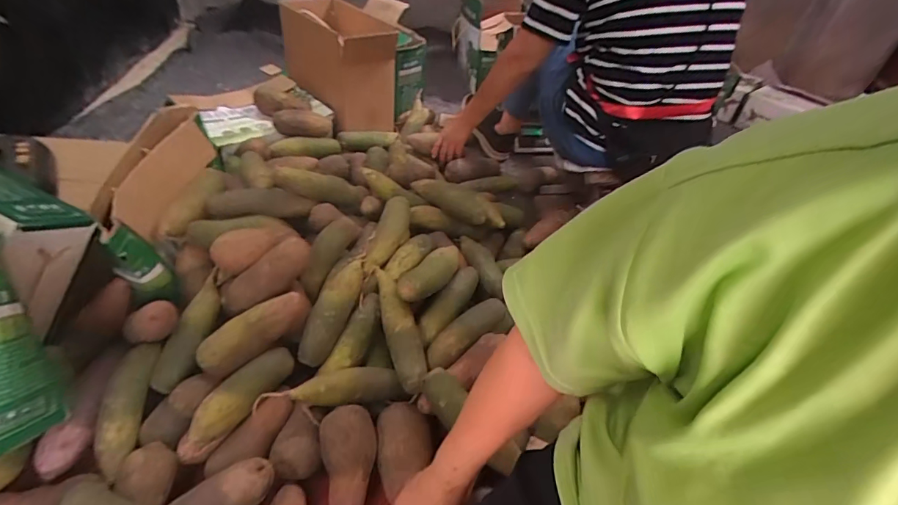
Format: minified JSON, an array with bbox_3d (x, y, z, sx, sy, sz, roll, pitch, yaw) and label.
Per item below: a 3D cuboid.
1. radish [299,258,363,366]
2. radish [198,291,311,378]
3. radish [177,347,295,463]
[{"bbox_3d":[-0.197,0.092,0.749,0.067,0.052,0.199,16,61,9],"label":"radish"},{"bbox_3d":[-0.305,0.127,0.698,0.178,0.064,0.056,-34,55,-20],"label":"radish"},{"bbox_3d":[-0.317,0.223,0.663,0.055,0.066,0.198,30,59,22],"label":"radish"}]

